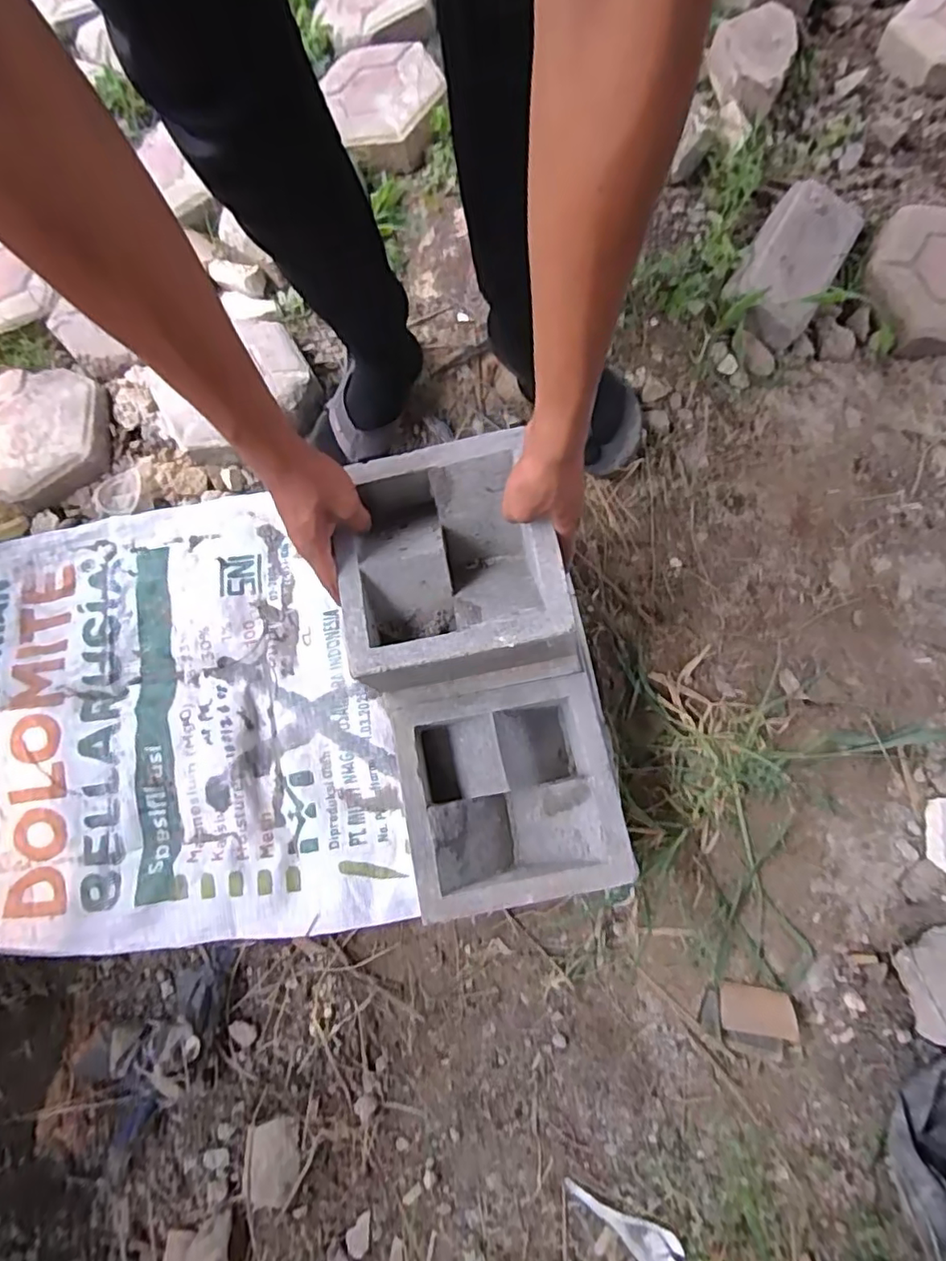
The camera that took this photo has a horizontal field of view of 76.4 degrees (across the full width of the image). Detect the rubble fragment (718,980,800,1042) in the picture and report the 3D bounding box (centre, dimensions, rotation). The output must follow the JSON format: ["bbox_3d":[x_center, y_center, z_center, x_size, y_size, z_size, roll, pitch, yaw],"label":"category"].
[{"bbox_3d":[0.279,0.373,0.591,0.074,0.010,0.041,8,77,7],"label":"rubble fragment"}]

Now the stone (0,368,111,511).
[{"bbox_3d":[-0.605,-0.269,0.828,0.218,0.047,0.200,26,79,11],"label":"stone"}]

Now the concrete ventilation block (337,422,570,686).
[{"bbox_3d":[-0.024,-0.064,0.555,0.189,0.079,0.202,-10,73,-2],"label":"concrete ventilation block"}]

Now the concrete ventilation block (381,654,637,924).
[{"bbox_3d":[0.035,0.158,0.611,0.202,0.092,0.208,-10,75,-1],"label":"concrete ventilation block"}]

